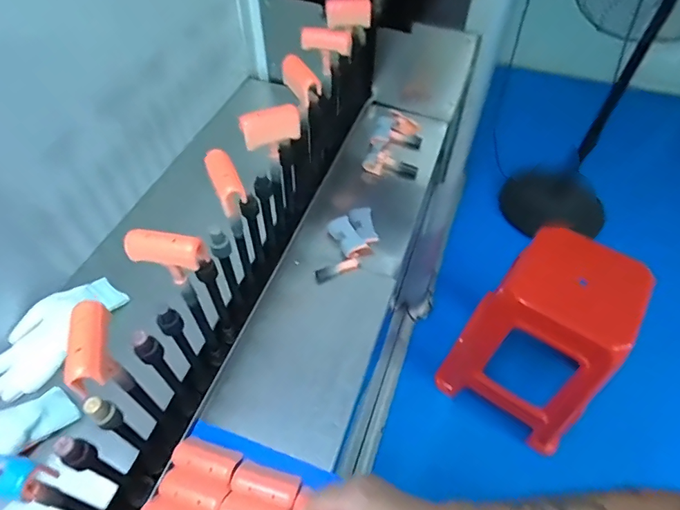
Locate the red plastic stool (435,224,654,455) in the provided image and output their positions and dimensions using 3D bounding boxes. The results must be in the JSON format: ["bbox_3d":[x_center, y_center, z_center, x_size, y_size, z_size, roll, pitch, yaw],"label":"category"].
[{"bbox_3d":[0.565,0.240,1.280,0.380,0.553,0.325,30,59,20],"label":"red plastic stool"}]

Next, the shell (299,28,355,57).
[{"bbox_3d":[-0.024,-0.341,0.710,0.086,0.030,0.033,13,55,9],"label":"shell"}]

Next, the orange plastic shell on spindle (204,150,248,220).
[{"bbox_3d":[-0.136,-0.091,0.524,0.029,0.035,0.084,-22,57,-15],"label":"orange plastic shell on spindle"}]

